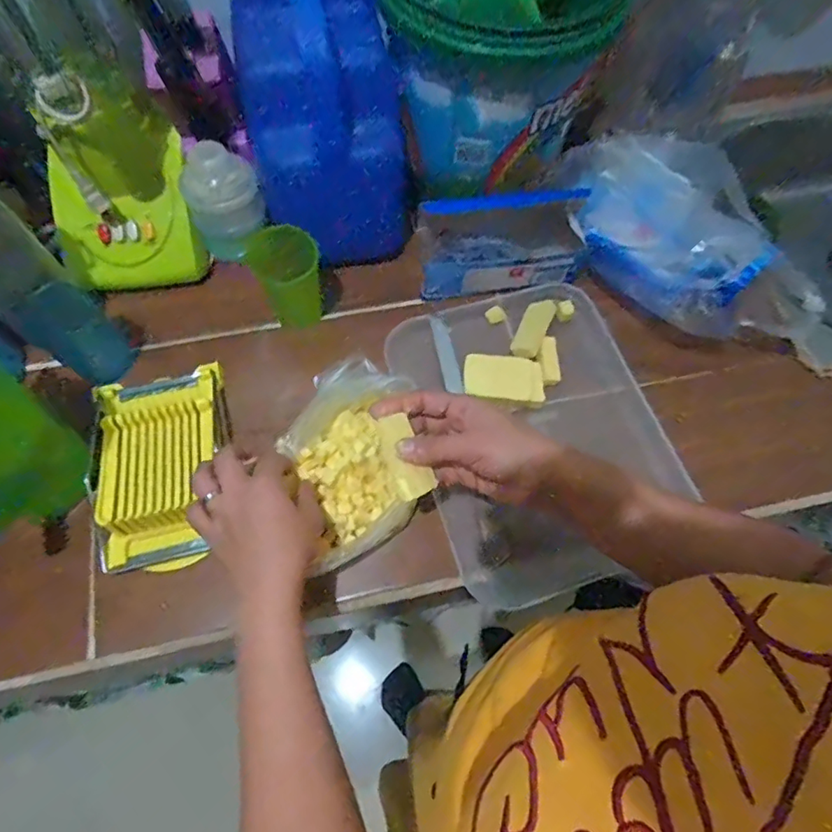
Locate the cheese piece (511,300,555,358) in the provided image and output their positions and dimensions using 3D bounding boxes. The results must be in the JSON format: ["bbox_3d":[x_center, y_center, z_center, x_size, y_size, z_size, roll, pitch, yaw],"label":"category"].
[{"bbox_3d":[0.127,-0.095,0.577,0.030,0.015,0.072,23,68,8],"label":"cheese piece"}]

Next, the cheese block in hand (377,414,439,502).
[{"bbox_3d":[-0.009,0.030,0.404,0.030,0.017,0.064,-22,80,-10],"label":"cheese block in hand"}]

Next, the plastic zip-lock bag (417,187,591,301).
[{"bbox_3d":[0.092,-0.189,0.575,0.170,0.095,0.069,-5,67,-4],"label":"plastic zip-lock bag"}]

